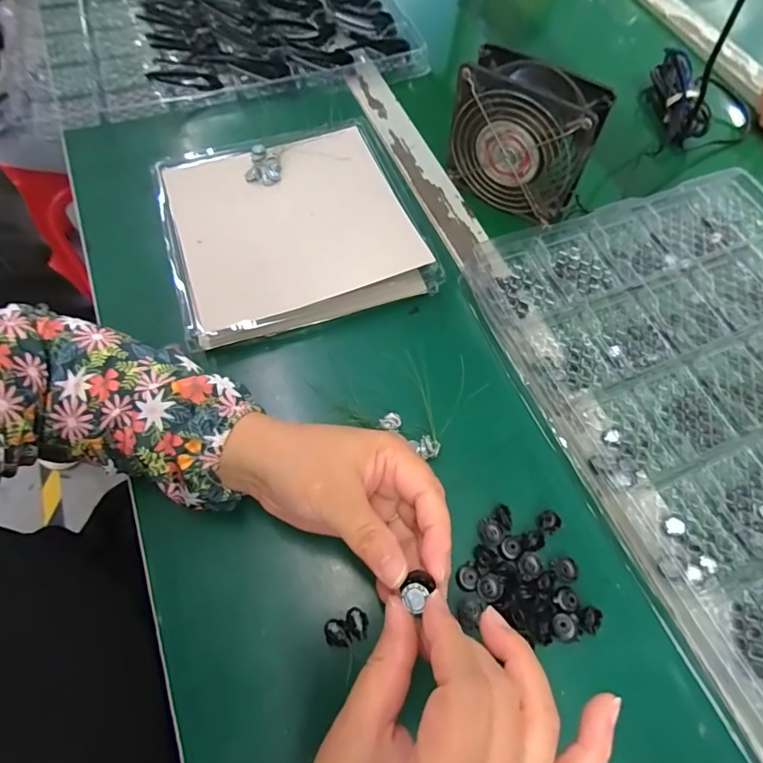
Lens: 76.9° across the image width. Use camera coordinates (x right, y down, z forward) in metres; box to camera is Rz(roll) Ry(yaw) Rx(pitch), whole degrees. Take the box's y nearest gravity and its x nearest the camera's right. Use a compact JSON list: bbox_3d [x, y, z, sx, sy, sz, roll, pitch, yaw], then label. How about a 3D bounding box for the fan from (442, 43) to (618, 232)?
[{"bbox_3d":[0.119,-0.206,0.415,0.117,0.108,0.047,36,67,16],"label":"fan"}]

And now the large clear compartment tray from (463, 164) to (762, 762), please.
[{"bbox_3d":[0.293,0.029,0.349,0.306,0.034,0.431,-21,67,-12],"label":"large clear compartment tray"}]

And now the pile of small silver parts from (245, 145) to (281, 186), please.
[{"bbox_3d":[-0.105,-0.198,0.437,0.031,0.008,0.042,6,63,2],"label":"pile of small silver parts"}]

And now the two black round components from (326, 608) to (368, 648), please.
[{"bbox_3d":[-0.021,0.151,0.293,0.026,0.004,0.017,-20,65,-11],"label":"two black round components"}]

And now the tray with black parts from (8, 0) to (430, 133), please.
[{"bbox_3d":[-0.196,-0.431,0.567,0.430,0.025,0.303,-15,64,-9],"label":"tray with black parts"}]

